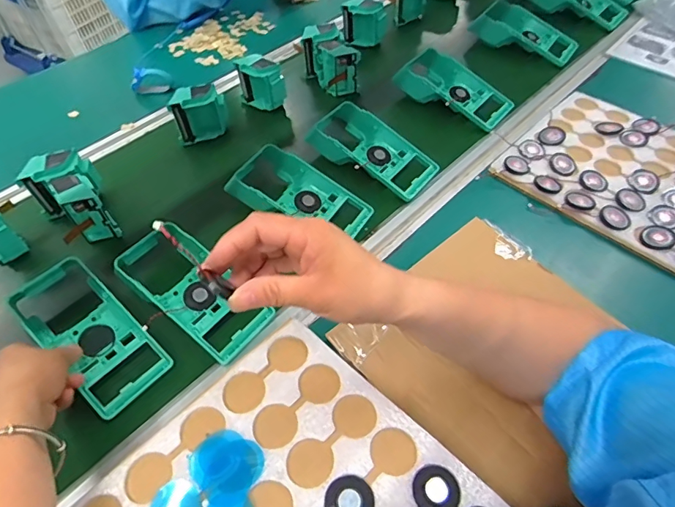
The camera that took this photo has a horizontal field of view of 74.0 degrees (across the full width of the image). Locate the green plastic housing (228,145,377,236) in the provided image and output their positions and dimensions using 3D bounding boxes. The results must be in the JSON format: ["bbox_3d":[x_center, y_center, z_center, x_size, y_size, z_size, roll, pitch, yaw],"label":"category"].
[{"bbox_3d":[-0.049,-0.076,0.578,0.180,0.047,0.097,29,57,22],"label":"green plastic housing"}]

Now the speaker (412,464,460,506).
[{"bbox_3d":[0.072,0.171,0.325,0.033,0.004,0.034,-31,57,-22],"label":"speaker"}]

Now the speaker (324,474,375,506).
[{"bbox_3d":[0.009,0.176,0.319,0.034,0.004,0.034,-36,59,-25],"label":"speaker"}]

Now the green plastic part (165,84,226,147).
[{"bbox_3d":[-0.210,-0.213,0.682,0.076,0.075,0.040,-17,53,-13],"label":"green plastic part"}]

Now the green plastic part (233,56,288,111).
[{"bbox_3d":[-0.124,-0.275,0.728,0.080,0.072,0.042,32,58,24],"label":"green plastic part"}]

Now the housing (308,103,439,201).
[{"bbox_3d":[0.046,-0.142,0.644,0.185,0.067,0.090,29,57,22],"label":"housing"}]

